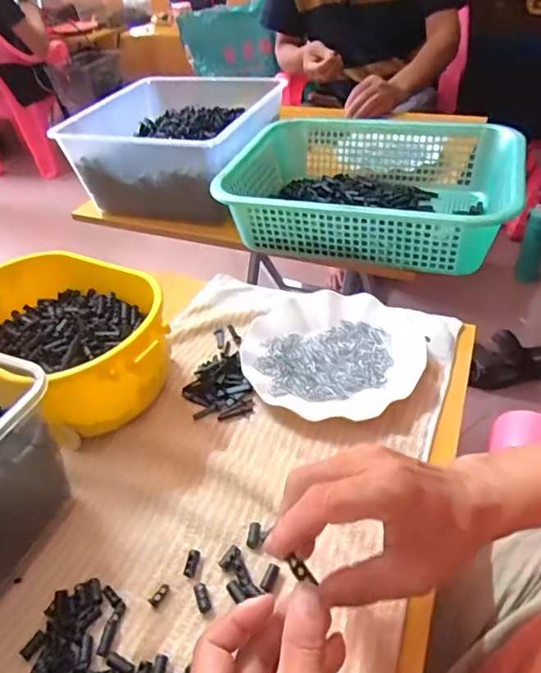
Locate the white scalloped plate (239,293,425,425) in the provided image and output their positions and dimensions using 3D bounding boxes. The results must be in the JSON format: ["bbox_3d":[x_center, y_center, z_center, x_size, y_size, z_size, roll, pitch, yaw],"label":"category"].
[{"bbox_3d":[0.064,0.015,0.531,0.180,0.018,0.169,-4,41,4],"label":"white scalloped plate"}]

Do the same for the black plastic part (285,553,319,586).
[{"bbox_3d":[0.018,0.136,0.295,0.021,0.005,0.008,38,56,20],"label":"black plastic part"}]

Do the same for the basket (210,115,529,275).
[{"bbox_3d":[0.125,-0.207,0.722,0.389,0.100,0.288,8,43,17],"label":"basket"}]

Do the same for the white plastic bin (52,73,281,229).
[{"bbox_3d":[-0.143,-0.321,0.875,0.286,0.156,0.314,8,43,17],"label":"white plastic bin"}]

